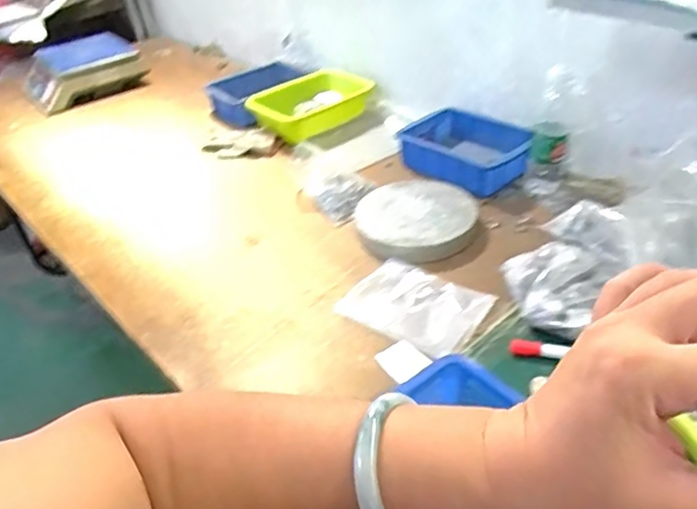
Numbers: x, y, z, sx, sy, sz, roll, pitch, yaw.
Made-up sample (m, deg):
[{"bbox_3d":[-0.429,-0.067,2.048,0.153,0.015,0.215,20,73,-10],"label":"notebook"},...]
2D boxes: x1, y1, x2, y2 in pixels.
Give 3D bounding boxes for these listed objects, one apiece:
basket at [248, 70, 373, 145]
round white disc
[{"bbox_3d":[-0.095,-0.371,1.401,0.262,0.065,0.201,-30,43,-29],"label":"basket"},{"bbox_3d":[0.116,-0.068,1.015,0.202,0.039,0.214,-4,37,3],"label":"round white disc"}]

